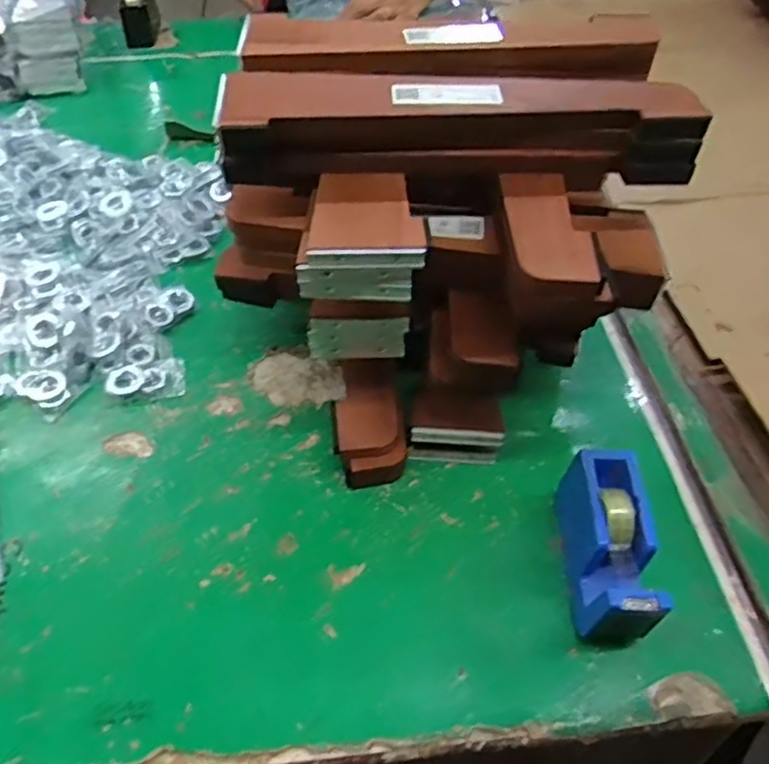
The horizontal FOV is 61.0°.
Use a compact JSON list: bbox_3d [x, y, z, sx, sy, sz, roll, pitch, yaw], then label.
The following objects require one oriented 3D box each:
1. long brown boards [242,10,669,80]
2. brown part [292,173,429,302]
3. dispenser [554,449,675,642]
[{"bbox_3d":[0.057,-0.276,0.543,0.342,0.035,0.054,0,50,0],"label":"long brown boards"},{"bbox_3d":[-0.017,-0.108,0.480,0.090,0.048,0.089,-1,50,-1],"label":"brown part"},{"bbox_3d":[0.171,0.133,0.503,0.048,0.081,0.142,2,50,2],"label":"dispenser"}]

